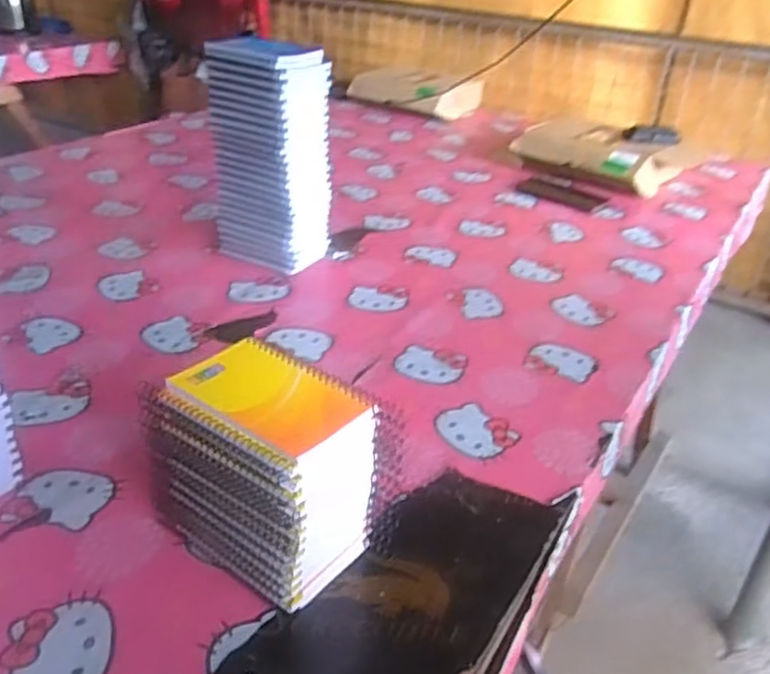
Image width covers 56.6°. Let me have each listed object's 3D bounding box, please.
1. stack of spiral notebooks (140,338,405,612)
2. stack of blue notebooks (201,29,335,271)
[{"bbox_3d":[-0.089,0.098,0.541,0.145,0.147,0.094,21,34,28],"label":"stack of spiral notebooks"},{"bbox_3d":[-0.155,-0.247,0.995,0.140,0.293,0.104,22,35,30],"label":"stack of blue notebooks"}]

